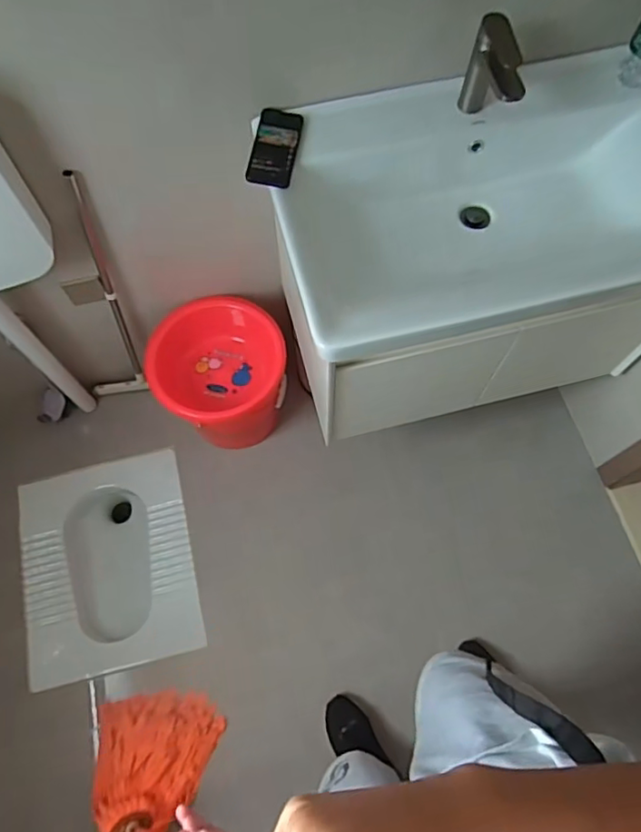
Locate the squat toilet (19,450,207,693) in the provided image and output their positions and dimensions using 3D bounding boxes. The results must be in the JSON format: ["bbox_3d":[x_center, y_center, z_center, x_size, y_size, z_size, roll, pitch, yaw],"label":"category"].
[{"bbox_3d":[-0.582,0.422,1.602,0.449,0.169,0.558,-12,70,-7],"label":"squat toilet"}]

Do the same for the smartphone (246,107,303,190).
[{"bbox_3d":[-0.078,-0.469,0.984,0.076,0.015,0.158,11,73,-3],"label":"smartphone"}]

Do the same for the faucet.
[{"bbox_3d":[0.286,-0.557,0.940,0.047,0.157,0.148,-9,70,-6],"label":"faucet"}]

